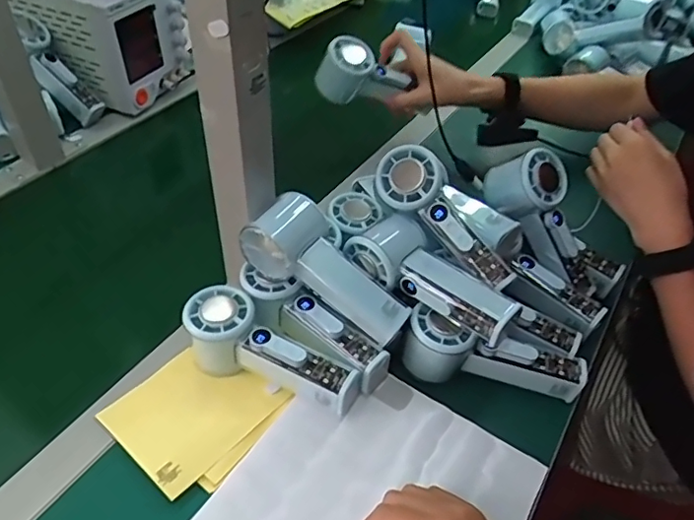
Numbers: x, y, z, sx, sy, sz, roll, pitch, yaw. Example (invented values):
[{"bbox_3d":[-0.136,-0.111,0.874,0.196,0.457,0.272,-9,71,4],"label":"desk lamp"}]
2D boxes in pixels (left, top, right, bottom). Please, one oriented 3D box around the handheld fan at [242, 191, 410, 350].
[{"bbox_3d":[-0.016,0.008,0.468,0.152,0.047,0.056,39,52,6],"label":"handheld fan"}]

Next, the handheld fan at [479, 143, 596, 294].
[{"bbox_3d":[0.198,-0.032,0.559,0.047,0.072,0.158,-41,103,-36],"label":"handheld fan"}]

